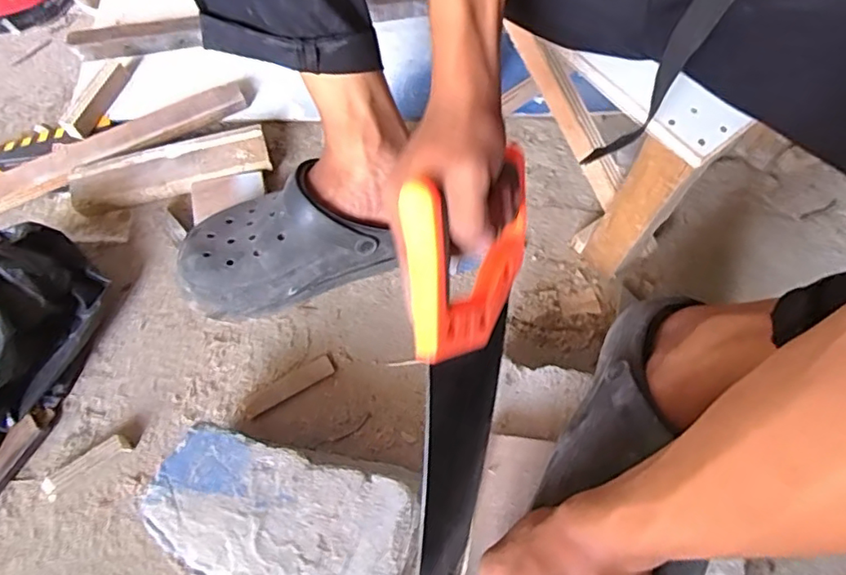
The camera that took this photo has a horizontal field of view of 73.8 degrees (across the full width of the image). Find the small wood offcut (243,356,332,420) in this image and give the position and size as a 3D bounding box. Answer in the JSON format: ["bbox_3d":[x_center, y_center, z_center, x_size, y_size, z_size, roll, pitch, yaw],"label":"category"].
[{"bbox_3d":[-0.128,0.095,0.538,0.089,0.004,0.020,-30,69,-13],"label":"small wood offcut"}]

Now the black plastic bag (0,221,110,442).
[{"bbox_3d":[-0.385,0.041,0.516,0.113,0.101,0.199,24,68,10],"label":"black plastic bag"}]

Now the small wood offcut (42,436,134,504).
[{"bbox_3d":[-0.302,0.161,0.505,0.077,0.018,0.017,-32,69,-14],"label":"small wood offcut"}]

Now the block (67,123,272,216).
[{"bbox_3d":[-0.279,-0.130,0.631,0.210,0.029,0.059,-16,67,-7],"label":"block"}]

